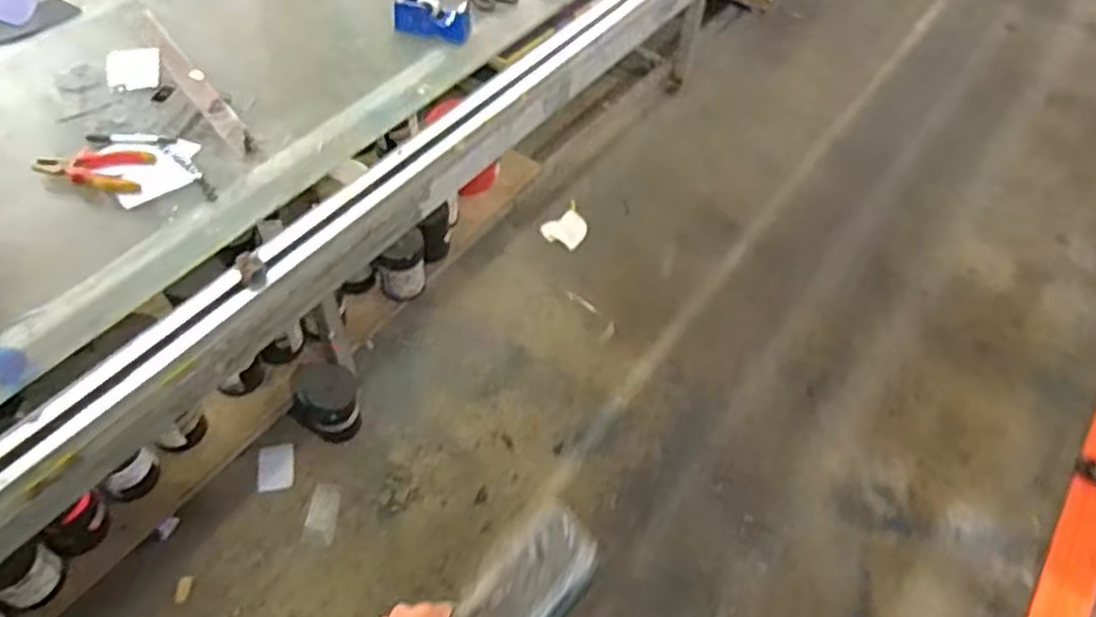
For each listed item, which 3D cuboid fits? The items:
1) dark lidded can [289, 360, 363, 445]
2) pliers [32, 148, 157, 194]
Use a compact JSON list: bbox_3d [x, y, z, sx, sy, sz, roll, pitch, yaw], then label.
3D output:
[{"bbox_3d":[-0.471,0.202,1.620,0.130,0.129,0.135,-1,54,-6],"label":"dark lidded can"},{"bbox_3d":[-0.639,-0.198,1.062,0.145,0.031,0.083,-2,54,-6],"label":"pliers"}]

